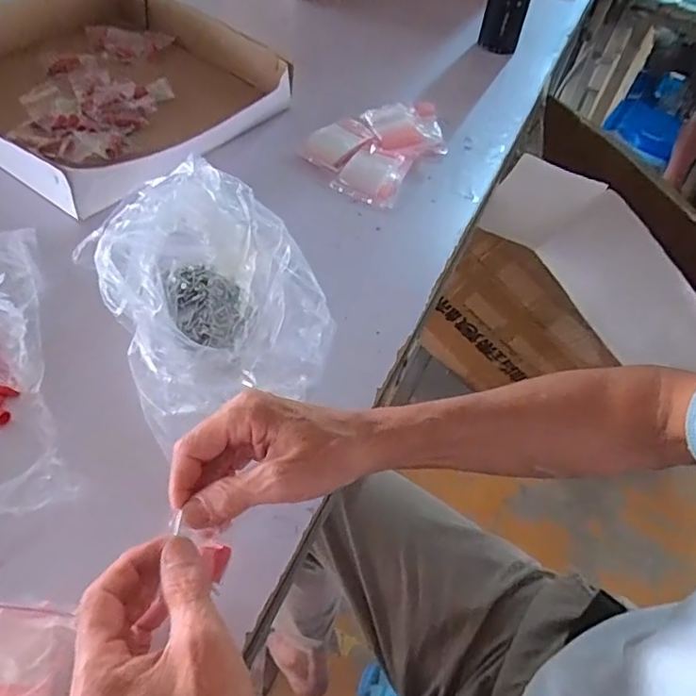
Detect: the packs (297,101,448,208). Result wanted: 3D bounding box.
[{"bbox_3d":[0.042,-0.263,0.694,0.129,0.027,0.211,31,54,15],"label":"packs"}]

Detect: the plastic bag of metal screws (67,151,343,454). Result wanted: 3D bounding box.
[{"bbox_3d":[-0.109,-0.049,0.469,0.161,0.084,0.210,-13,55,-18],"label":"plastic bag of metal screws"}]

